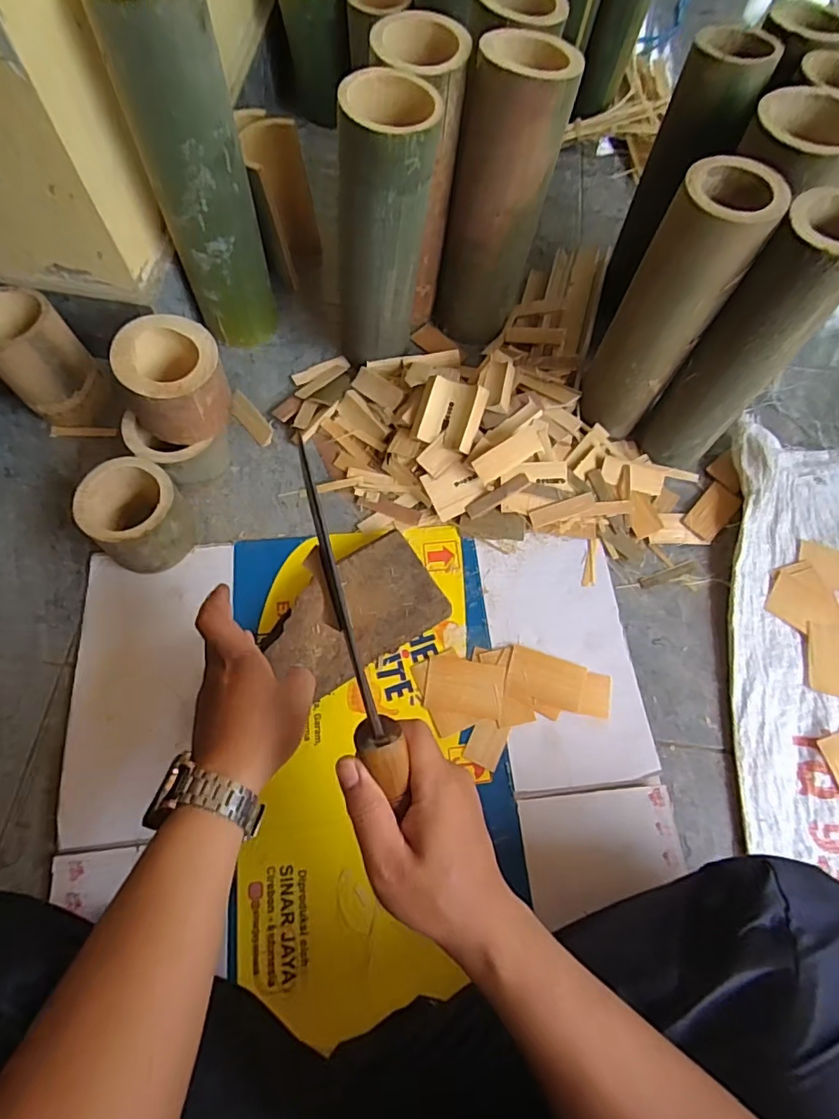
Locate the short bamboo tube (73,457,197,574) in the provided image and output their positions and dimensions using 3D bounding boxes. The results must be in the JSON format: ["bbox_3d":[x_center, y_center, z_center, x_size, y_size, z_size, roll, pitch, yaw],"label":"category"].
[{"bbox_3d":[-0.277,-0.040,0.545,0.086,0.083,0.090,1,68,-2],"label":"short bamboo tube"}]

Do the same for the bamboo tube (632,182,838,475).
[{"bbox_3d":[0.314,-0.196,0.532,0.081,0.270,0.090,42,72,13],"label":"bamboo tube"}]

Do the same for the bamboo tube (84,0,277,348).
[{"bbox_3d":[-0.218,-0.370,0.547,0.094,0.319,0.089,-22,70,-11],"label":"bamboo tube"}]

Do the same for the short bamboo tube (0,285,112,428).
[{"bbox_3d":[-0.405,-0.212,0.589,0.083,0.127,0.092,-39,74,-16],"label":"short bamboo tube"}]

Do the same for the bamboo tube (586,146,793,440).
[{"bbox_3d":[0.233,-0.229,0.531,0.080,0.255,0.080,39,71,13],"label":"bamboo tube"}]

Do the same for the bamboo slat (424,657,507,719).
[{"bbox_3d":[0.044,0.123,0.529,0.074,0.004,0.050,9,69,5],"label":"bamboo slat"}]

